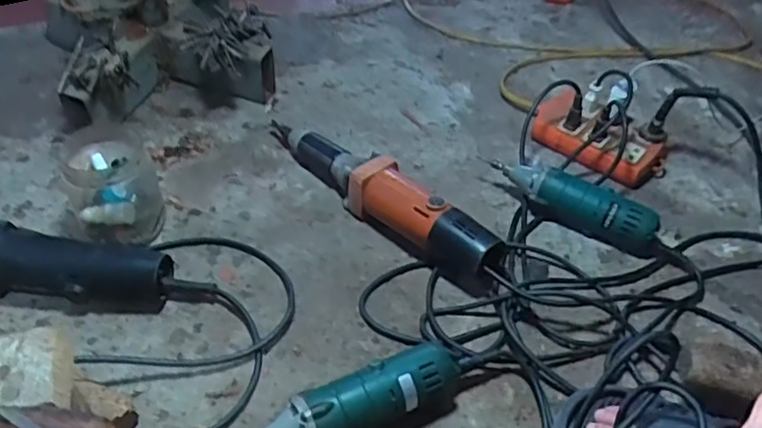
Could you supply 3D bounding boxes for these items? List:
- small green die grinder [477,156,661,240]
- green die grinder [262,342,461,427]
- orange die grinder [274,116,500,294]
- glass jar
[{"bbox_3d":[0.228,-0.019,0.771,0.227,0.058,0.045,26,48,24],"label":"small green die grinder"},{"bbox_3d":[-0.023,0.177,0.549,0.209,0.056,0.055,-23,48,-25],"label":"green die grinder"},{"bbox_3d":[-0.013,-0.037,0.769,0.064,0.069,0.399,-31,52,-31],"label":"orange die grinder"},{"bbox_3d":[-0.308,-0.026,0.709,0.089,0.115,0.101,-11,44,-14],"label":"glass jar"}]

